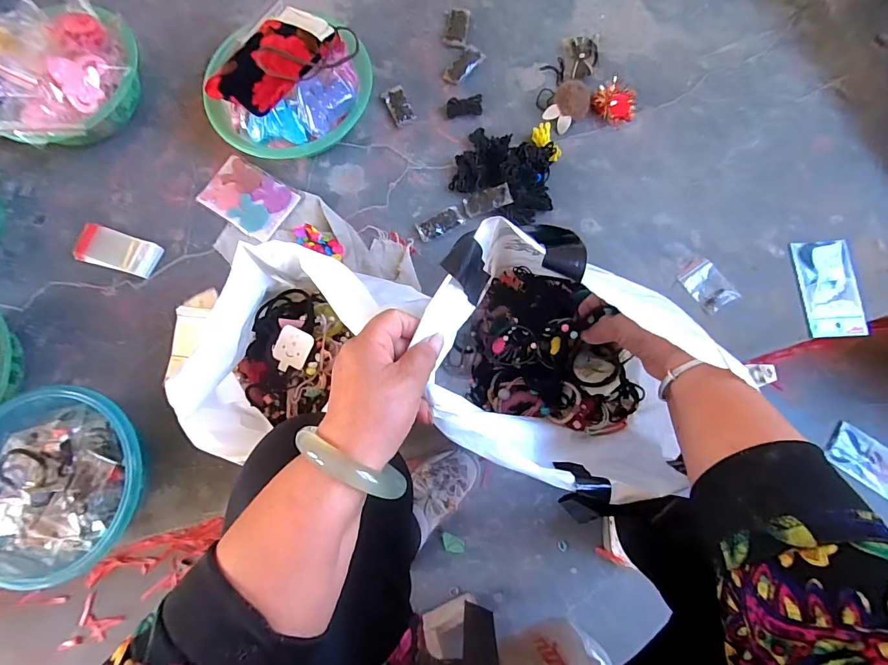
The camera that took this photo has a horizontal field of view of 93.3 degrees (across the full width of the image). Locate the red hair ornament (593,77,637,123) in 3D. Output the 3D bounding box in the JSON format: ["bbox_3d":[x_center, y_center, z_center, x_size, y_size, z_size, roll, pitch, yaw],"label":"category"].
[{"bbox_3d":[0.262,-0.351,0.642,0.066,0.030,0.055,42,82,10],"label":"red hair ornament"}]

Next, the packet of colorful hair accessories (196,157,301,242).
[{"bbox_3d":[-0.300,-0.206,0.641,0.140,0.008,0.093,34,80,9],"label":"packet of colorful hair accessories"}]

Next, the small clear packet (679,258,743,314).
[{"bbox_3d":[0.369,-0.069,0.588,0.049,0.012,0.078,-35,79,-6],"label":"small clear packet"}]

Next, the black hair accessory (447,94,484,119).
[{"bbox_3d":[0.032,-0.354,0.654,0.053,0.020,0.026,-4,77,1],"label":"black hair accessory"}]

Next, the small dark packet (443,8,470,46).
[{"bbox_3d":[0.021,-0.505,0.689,0.038,0.018,0.070,7,78,3],"label":"small dark packet"}]

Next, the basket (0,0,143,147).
[{"bbox_3d":[-0.573,-0.385,0.640,0.190,0.108,0.245,22,80,7],"label":"basket"}]

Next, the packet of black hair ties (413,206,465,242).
[{"bbox_3d":[-0.006,-0.160,0.614,0.067,0.004,0.034,-25,78,-4],"label":"packet of black hair ties"}]

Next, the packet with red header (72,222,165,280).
[{"bbox_3d":[-0.486,-0.121,0.623,0.131,0.016,0.057,17,78,5],"label":"packet with red header"}]

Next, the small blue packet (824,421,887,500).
[{"bbox_3d":[0.729,0.223,0.711,0.129,0.018,0.079,38,82,10],"label":"small blue packet"}]

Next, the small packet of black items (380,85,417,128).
[{"bbox_3d":[-0.071,-0.361,0.665,0.036,0.009,0.066,-26,78,-4],"label":"small packet of black items"}]

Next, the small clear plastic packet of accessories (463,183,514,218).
[{"bbox_3d":[0.063,-0.194,0.614,0.069,0.008,0.032,-16,77,15],"label":"small clear plastic packet of accessories"}]

